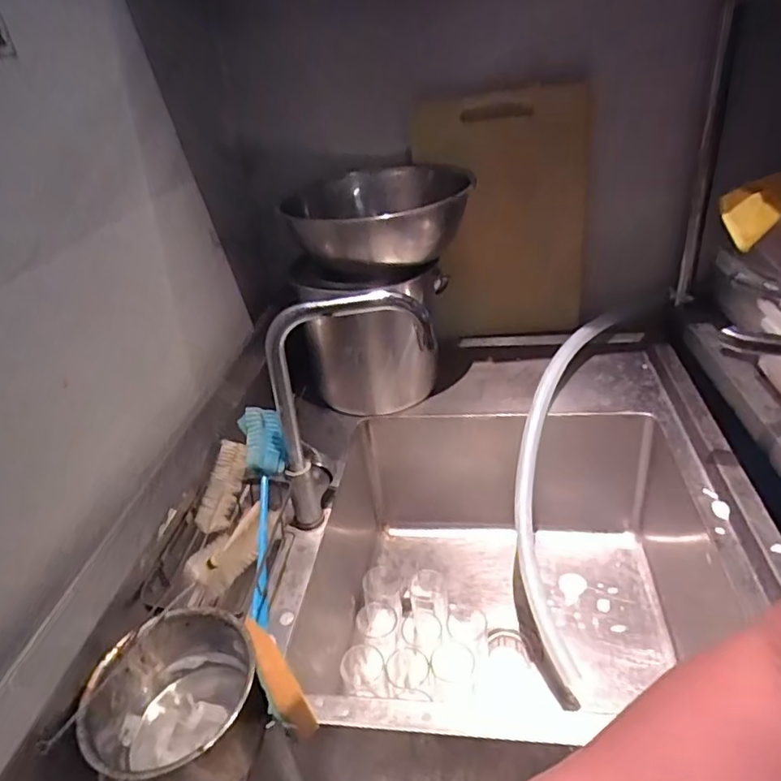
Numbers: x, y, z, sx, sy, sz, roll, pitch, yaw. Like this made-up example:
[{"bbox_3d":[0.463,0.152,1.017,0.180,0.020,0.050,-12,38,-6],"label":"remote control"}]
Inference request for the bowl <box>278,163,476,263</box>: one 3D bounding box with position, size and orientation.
[{"bbox_3d":[-0.015,-0.286,0.955,0.270,0.110,0.265,-5,32,3],"label":"bowl"}]

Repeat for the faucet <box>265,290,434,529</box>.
[{"bbox_3d":[-0.047,0.027,0.747,0.216,0.333,0.055,-10,32,-5],"label":"faucet"}]

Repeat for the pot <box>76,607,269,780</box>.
[{"bbox_3d":[-0.200,0.312,0.548,0.140,0.111,0.152,-5,32,3],"label":"pot"}]

